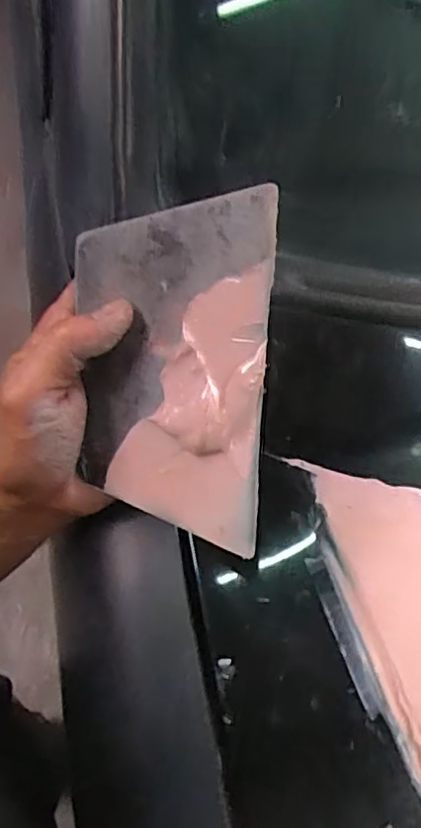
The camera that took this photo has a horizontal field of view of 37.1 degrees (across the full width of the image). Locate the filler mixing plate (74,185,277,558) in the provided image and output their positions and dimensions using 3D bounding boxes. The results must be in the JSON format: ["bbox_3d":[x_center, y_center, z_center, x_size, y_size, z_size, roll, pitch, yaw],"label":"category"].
[{"bbox_3d":[-0.019,-0.019,0.264,0.091,0.135,0.004,9,12,29],"label":"filler mixing plate"}]

